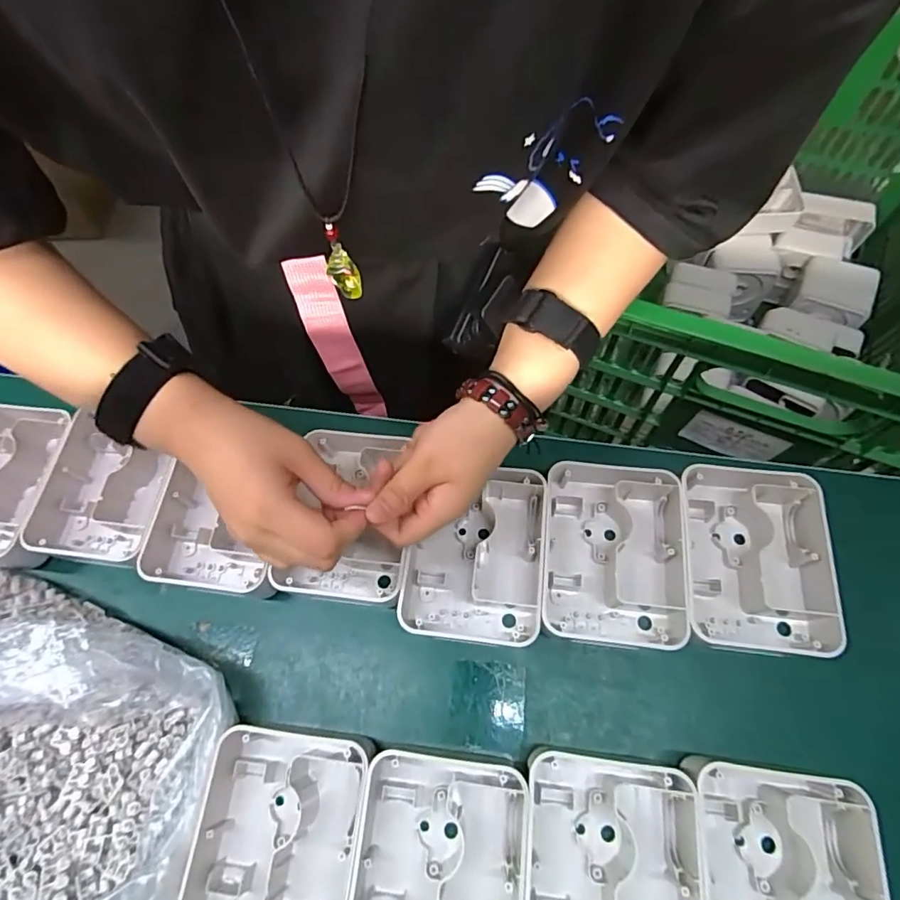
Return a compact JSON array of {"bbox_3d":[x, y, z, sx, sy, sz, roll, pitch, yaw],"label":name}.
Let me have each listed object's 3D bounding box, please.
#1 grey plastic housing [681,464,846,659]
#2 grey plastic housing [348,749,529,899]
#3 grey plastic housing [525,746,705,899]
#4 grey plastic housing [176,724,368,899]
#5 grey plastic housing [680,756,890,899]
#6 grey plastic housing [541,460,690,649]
[{"bbox_3d":[0.217,0.076,0.384,0.100,0.042,0.134,3,67,4],"label":"grey plastic housing"},{"bbox_3d":[-0.007,0.260,0.310,0.098,0.034,0.134,6,67,5],"label":"grey plastic housing"},{"bbox_3d":[0.092,0.258,0.306,0.100,0.034,0.136,4,67,4],"label":"grey plastic housing"},{"bbox_3d":[-0.106,0.248,0.320,0.098,0.035,0.133,6,67,5],"label":"grey plastic housing"},{"bbox_3d":[0.190,0.258,0.303,0.098,0.043,0.131,5,67,4],"label":"grey plastic housing"},{"bbox_3d":[0.121,0.075,0.395,0.102,0.043,0.133,5,67,5],"label":"grey plastic housing"}]

